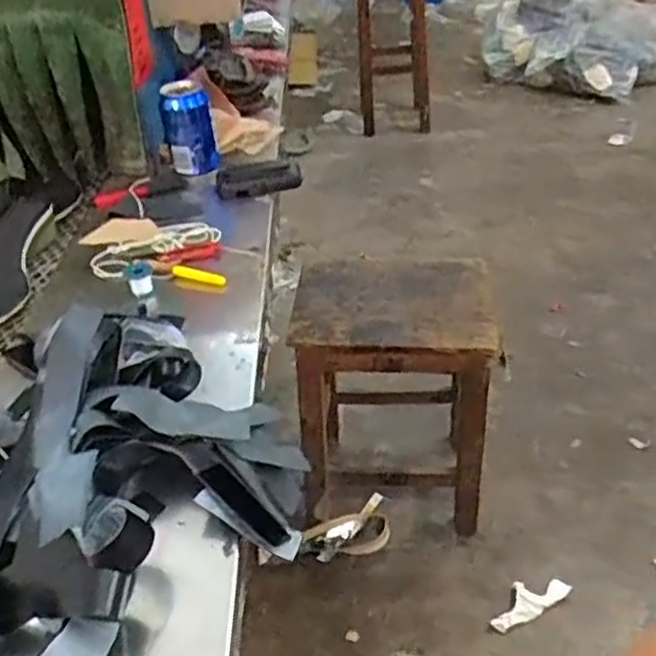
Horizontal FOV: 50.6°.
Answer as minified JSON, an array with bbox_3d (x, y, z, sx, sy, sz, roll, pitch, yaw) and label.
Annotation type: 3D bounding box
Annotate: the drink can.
[{"bbox_3d":[-0.180,-0.262,0.903,0.062,0.107,0.066,-12,37,-10],"label":"drink can"}]

